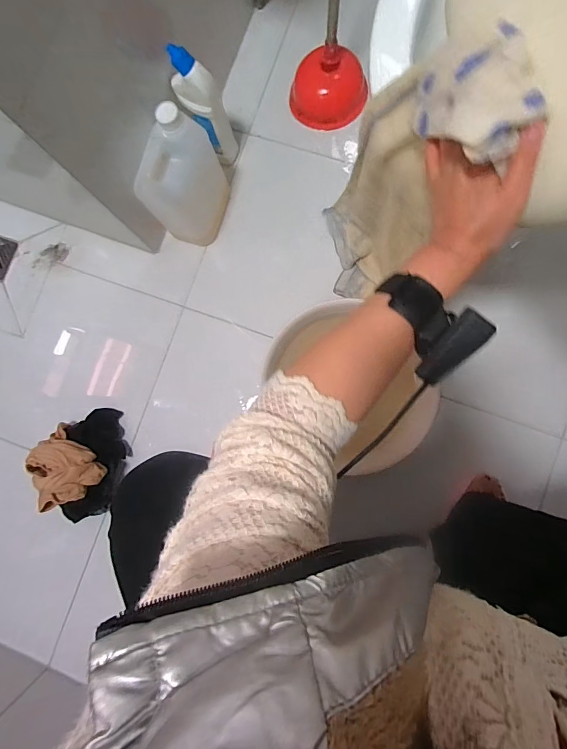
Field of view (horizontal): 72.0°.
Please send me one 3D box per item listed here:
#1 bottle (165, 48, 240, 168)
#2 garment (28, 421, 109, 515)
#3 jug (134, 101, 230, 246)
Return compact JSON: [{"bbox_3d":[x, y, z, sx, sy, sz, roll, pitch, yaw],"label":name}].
[{"bbox_3d":[-0.146,-0.485,0.718,0.082,0.224,0.055,38,89,6],"label":"bottle"},{"bbox_3d":[-0.409,0.163,0.727,0.130,0.085,0.147,-26,84,2],"label":"garment"},{"bbox_3d":[-0.185,-0.355,0.734,0.099,0.222,0.153,18,87,6],"label":"jug"}]

